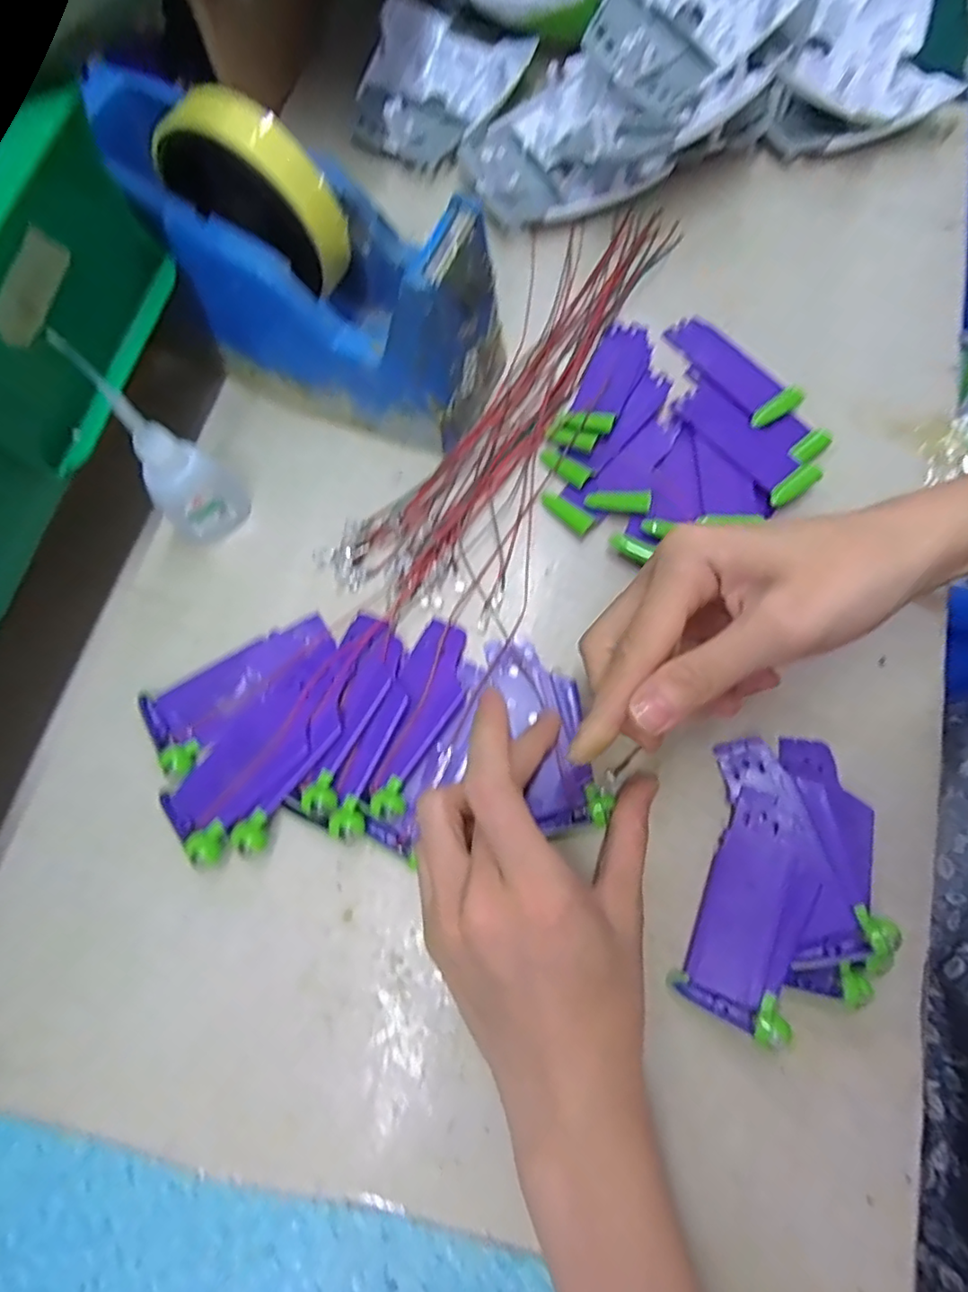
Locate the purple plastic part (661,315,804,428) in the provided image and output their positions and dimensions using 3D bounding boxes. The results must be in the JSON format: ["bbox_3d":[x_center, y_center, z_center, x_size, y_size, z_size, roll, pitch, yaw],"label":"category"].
[{"bbox_3d":[0.133,-0.152,0.324,0.027,0.009,0.081,-36,72,-8],"label":"purple plastic part"}]

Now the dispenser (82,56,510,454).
[{"bbox_3d":[-0.074,-0.173,0.278,0.165,0.107,0.076,20,73,5],"label":"dispenser"}]

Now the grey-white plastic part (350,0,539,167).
[{"bbox_3d":[-0.033,-0.354,0.376,0.097,0.025,0.109,27,74,8],"label":"grey-white plastic part"}]

